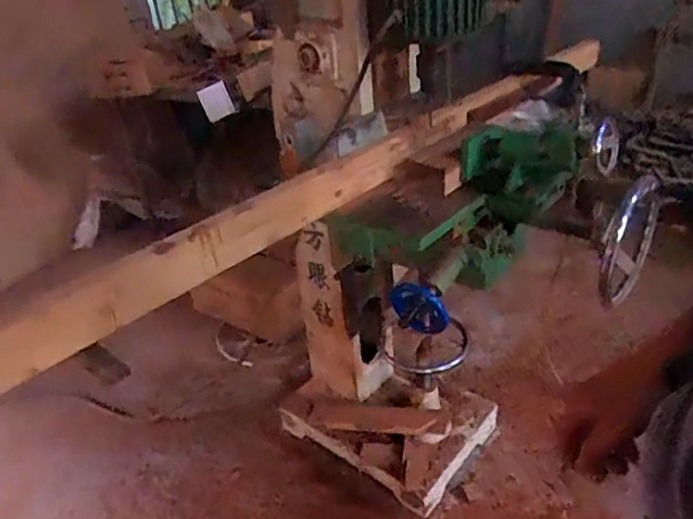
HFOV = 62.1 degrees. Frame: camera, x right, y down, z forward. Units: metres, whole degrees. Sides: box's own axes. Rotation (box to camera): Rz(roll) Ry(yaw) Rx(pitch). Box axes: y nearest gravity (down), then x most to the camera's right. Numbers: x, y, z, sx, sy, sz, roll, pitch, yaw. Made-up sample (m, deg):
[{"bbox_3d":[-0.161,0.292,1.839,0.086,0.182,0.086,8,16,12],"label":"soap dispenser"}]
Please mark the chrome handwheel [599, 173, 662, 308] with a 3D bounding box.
[{"bbox_3d":[0.476,-0.024,0.972,0.045,0.229,0.230,17,37,33],"label":"chrome handwheel"}]

